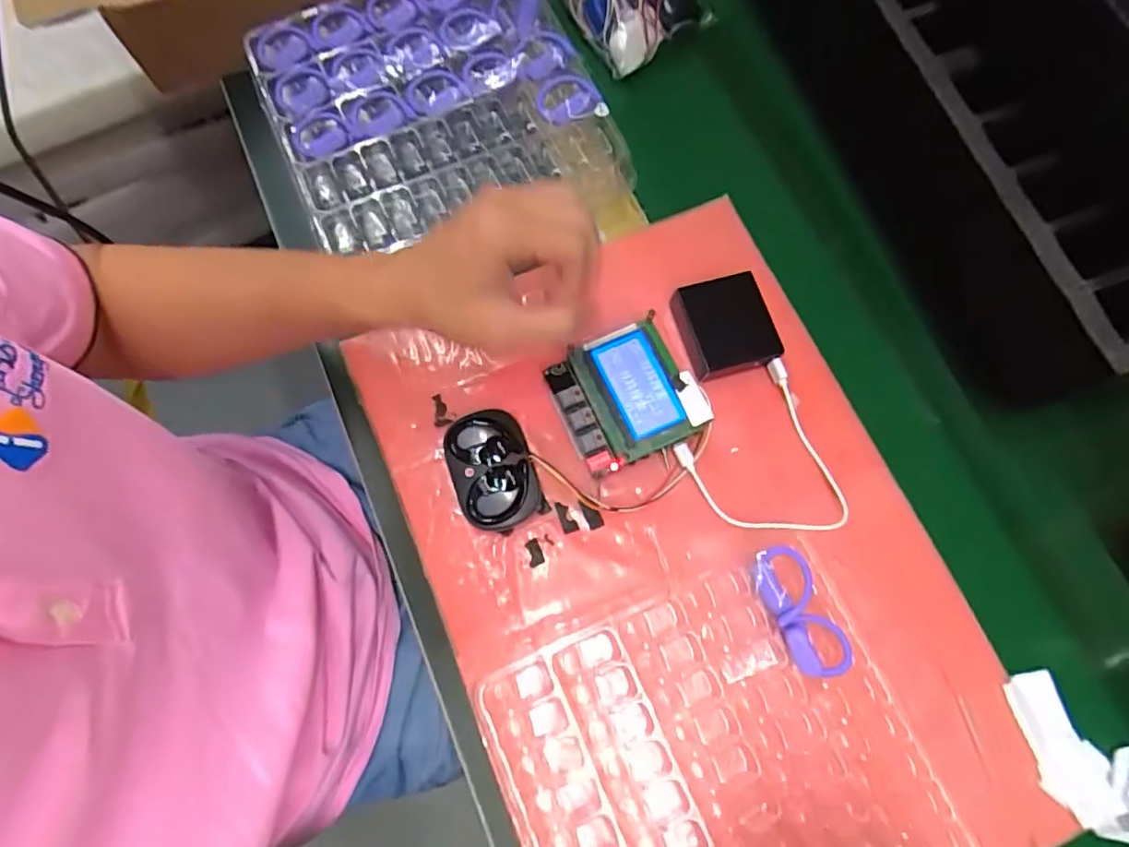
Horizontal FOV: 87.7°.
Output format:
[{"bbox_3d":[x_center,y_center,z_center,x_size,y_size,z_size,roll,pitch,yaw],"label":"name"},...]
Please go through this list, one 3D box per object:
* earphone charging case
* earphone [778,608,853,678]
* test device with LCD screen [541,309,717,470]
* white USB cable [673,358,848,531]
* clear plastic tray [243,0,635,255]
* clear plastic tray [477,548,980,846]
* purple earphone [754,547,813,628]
[{"bbox_3d":[-0.053,0.036,0.435,0.058,0.026,0.084,-14,74,-3],"label":"earphone charging case"},{"bbox_3d":[0.166,0.144,0.388,0.036,0.012,0.048,-19,75,-4],"label":"earphone"},{"bbox_3d":[0.043,-0.018,0.436,0.091,0.048,0.098,-24,75,-6],"label":"test device with LCD screen"},{"bbox_3d":[0.158,0.030,0.436,0.112,0.029,0.116,-39,77,-9],"label":"white USB cable"},{"bbox_3d":[-0.108,-0.264,0.485,0.268,0.051,0.253,-17,89,0],"label":"clear plastic tray"},{"bbox_3d":[0.101,0.236,0.370,0.249,0.031,0.243,-25,75,-6],"label":"clear plastic tray"},{"bbox_3d":[0.148,0.106,0.392,0.033,0.017,0.046,-25,75,-6],"label":"purple earphone"}]

